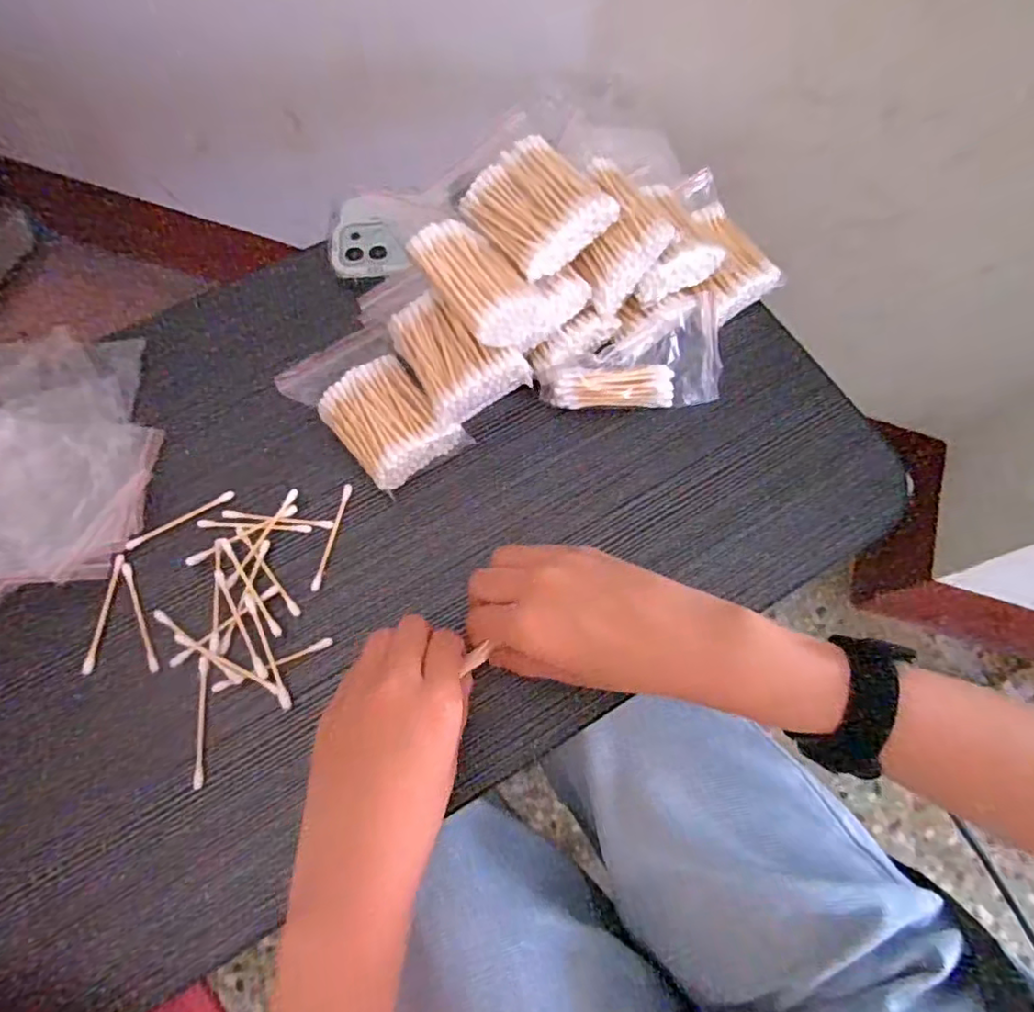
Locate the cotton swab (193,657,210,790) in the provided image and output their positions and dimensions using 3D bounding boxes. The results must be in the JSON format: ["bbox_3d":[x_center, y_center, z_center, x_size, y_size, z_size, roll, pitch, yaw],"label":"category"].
[{"bbox_3d":[-0.177,0.120,0.339,0.006,0.004,0.068,-5,70,-2],"label":"cotton swab"}]

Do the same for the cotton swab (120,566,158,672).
[{"bbox_3d":[-0.223,0.065,0.359,0.005,0.004,0.070,-24,72,-9],"label":"cotton swab"}]

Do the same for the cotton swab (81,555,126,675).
[{"bbox_3d":[-0.243,0.063,0.357,0.006,0.004,0.070,5,70,1],"label":"cotton swab"}]

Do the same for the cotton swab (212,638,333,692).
[{"bbox_3d":[-0.141,0.091,0.350,0.069,0.007,0.006,-22,72,-8],"label":"cotton swab"}]

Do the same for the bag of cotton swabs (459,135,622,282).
[{"bbox_3d":[0.013,-0.178,0.358,0.066,0.029,0.072,-37,74,-13],"label":"bag of cotton swabs"}]

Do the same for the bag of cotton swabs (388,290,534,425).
[{"bbox_3d":[-0.036,-0.092,0.366,0.057,0.030,0.078,-30,73,-11],"label":"bag of cotton swabs"}]

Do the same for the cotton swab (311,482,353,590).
[{"bbox_3d":[-0.115,0.019,0.377,0.006,0.004,0.070,11,70,4],"label":"cotton swab"}]

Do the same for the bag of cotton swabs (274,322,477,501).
[{"bbox_3d":[-0.092,-0.063,0.391,0.073,0.034,0.107,-38,74,-13],"label":"bag of cotton swabs"}]

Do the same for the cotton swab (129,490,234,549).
[{"bbox_3d":[-0.208,0.008,0.378,0.068,0.005,0.007,-29,73,-10],"label":"cotton swab"}]

